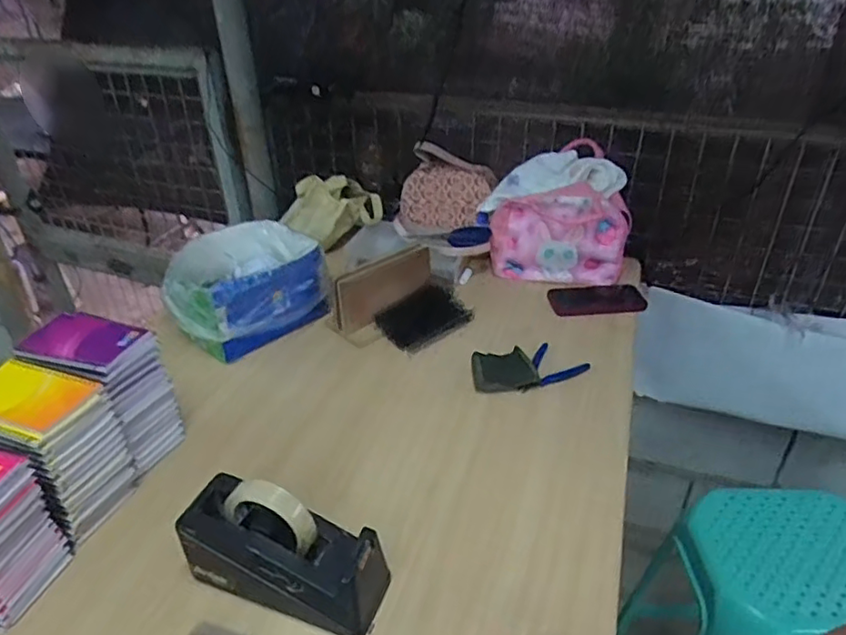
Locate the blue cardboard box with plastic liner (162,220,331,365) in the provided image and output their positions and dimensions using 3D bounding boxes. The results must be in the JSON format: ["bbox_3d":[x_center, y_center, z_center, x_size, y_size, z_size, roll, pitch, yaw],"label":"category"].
[{"bbox_3d":[-0.306,-0.052,1.017,0.215,0.136,0.242,28,43,36],"label":"blue cardboard box with plastic liner"}]

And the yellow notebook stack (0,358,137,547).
[{"bbox_3d":[-0.417,0.149,0.667,0.132,0.165,0.105,10,35,16],"label":"yellow notebook stack"}]

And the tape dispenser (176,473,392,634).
[{"bbox_3d":[-0.139,0.227,0.592,0.201,0.114,0.073,11,35,18],"label":"tape dispenser"}]

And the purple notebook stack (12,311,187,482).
[{"bbox_3d":[-0.388,0.096,0.744,0.124,0.173,0.100,11,35,18],"label":"purple notebook stack"}]

